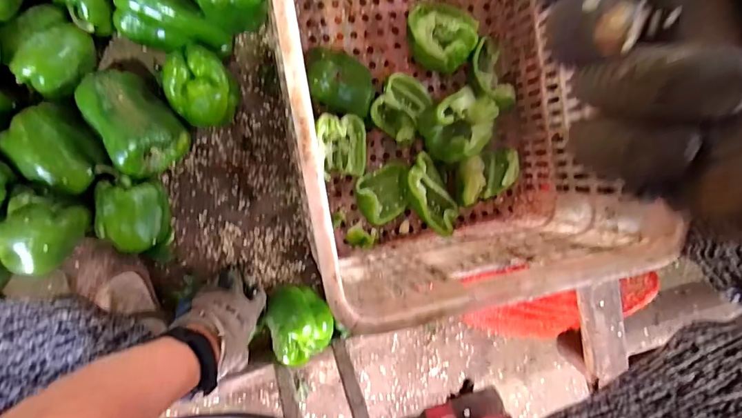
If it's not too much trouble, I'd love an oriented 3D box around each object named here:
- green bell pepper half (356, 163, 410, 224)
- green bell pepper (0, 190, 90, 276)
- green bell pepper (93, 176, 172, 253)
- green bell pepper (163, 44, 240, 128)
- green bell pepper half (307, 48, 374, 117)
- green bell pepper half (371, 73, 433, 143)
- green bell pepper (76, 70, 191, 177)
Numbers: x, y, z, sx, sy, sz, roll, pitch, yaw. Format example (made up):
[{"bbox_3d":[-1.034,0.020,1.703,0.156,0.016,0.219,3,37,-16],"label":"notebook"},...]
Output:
[{"bbox_3d":[0.022,-0.021,0.630,0.080,0.034,0.070,-25,93,-8],"label":"green bell pepper half"},{"bbox_3d":[-0.383,0.028,0.507,0.087,0.057,0.084,0,89,-8],"label":"green bell pepper"},{"bbox_3d":[-0.292,0.007,0.558,0.072,0.080,0.086,7,88,-8],"label":"green bell pepper"},{"bbox_3d":[-0.209,-0.147,0.563,0.078,0.087,0.085,0,89,-8],"label":"green bell pepper"},{"bbox_3d":[-0.040,-0.165,0.595,0.091,0.053,0.071,17,87,-7],"label":"green bell pepper half"},{"bbox_3d":[0.045,-0.139,0.621,0.075,0.038,0.084,31,85,-6],"label":"green bell pepper half"},{"bbox_3d":[-0.285,-0.107,0.538,0.078,0.082,0.116,-38,94,-7],"label":"green bell pepper"}]

